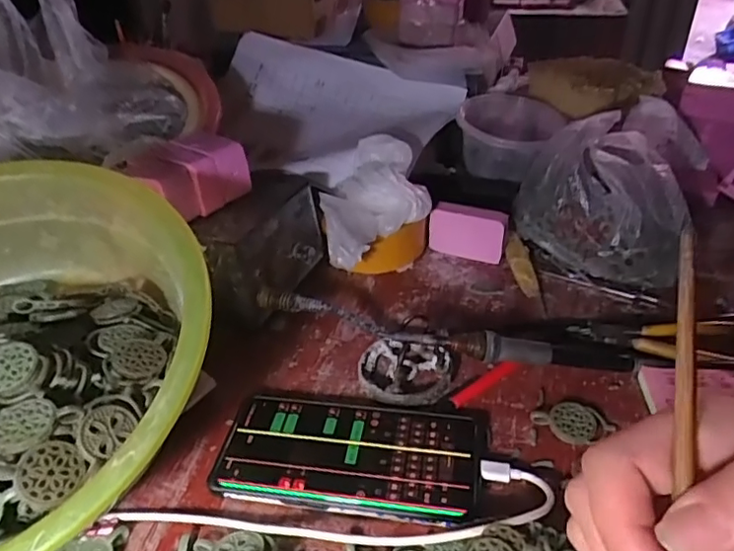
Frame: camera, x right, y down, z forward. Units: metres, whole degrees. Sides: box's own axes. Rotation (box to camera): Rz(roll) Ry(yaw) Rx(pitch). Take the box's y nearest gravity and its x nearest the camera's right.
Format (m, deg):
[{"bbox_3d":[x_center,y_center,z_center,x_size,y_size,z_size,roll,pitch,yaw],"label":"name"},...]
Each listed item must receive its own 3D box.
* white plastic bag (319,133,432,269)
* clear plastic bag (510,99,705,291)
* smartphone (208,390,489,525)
[{"bbox_3d":[0.008,-0.072,0.486,0.090,0.053,0.131,-3,36,-1],"label":"white plastic bag"},{"bbox_3d":[0.212,-0.069,0.495,0.154,0.111,0.121,15,39,24],"label":"clear plastic bag"},{"bbox_3d":[-0.009,0.111,0.357,0.163,0.014,0.083,3,36,9],"label":"smartphone"}]

